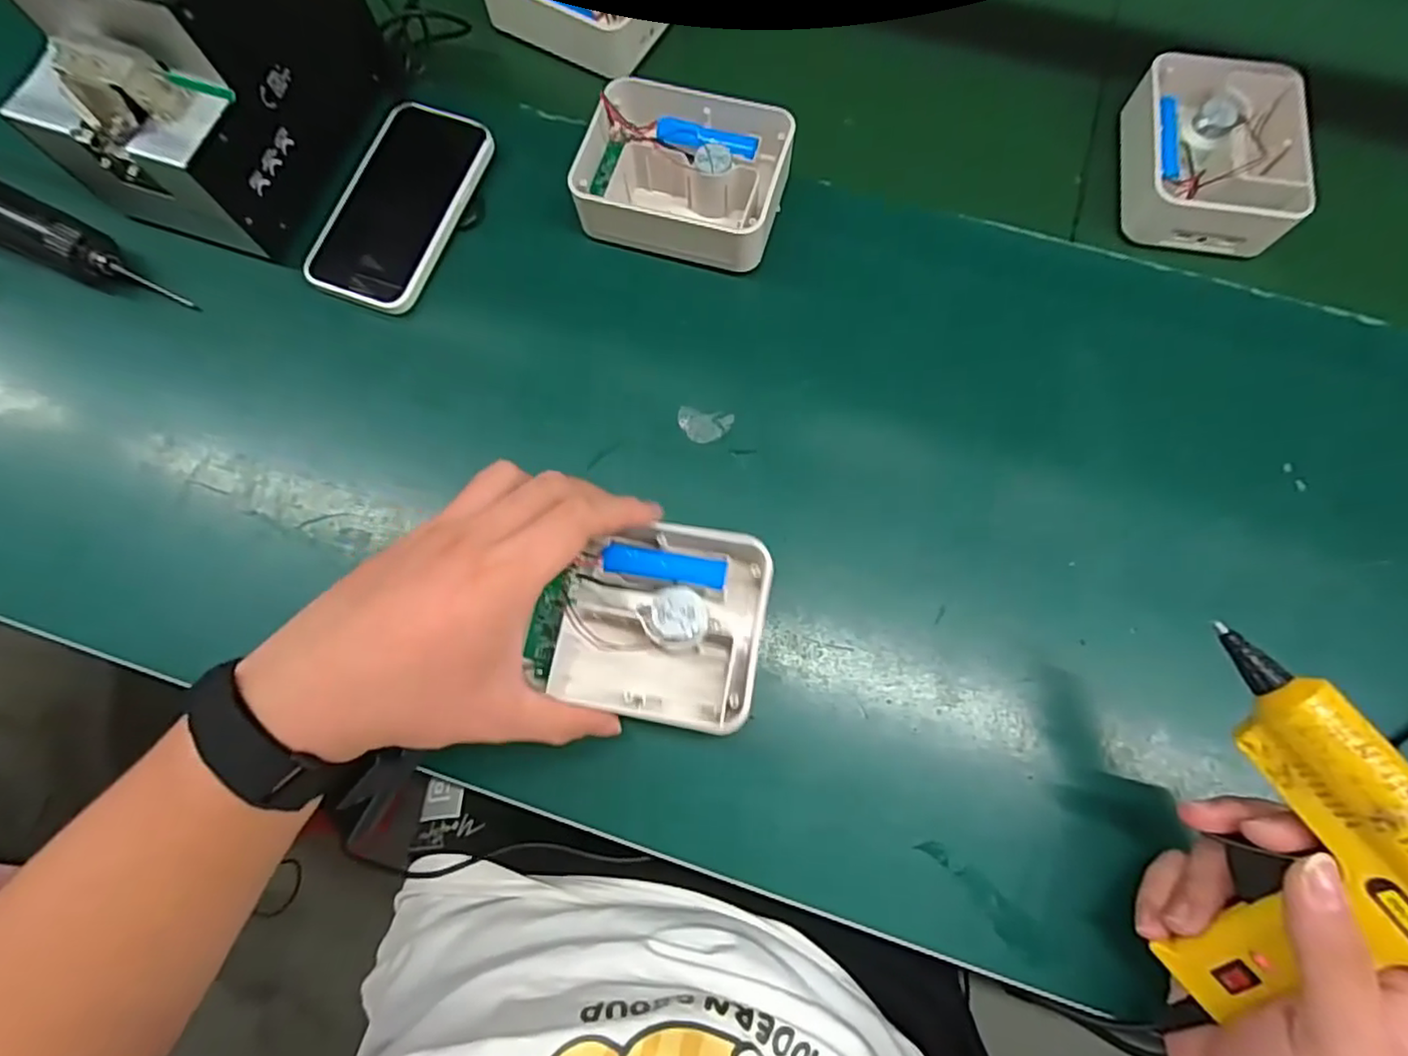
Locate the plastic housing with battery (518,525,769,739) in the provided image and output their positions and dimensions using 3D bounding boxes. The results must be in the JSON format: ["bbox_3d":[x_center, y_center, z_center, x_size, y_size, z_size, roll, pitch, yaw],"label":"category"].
[{"bbox_3d":[-0.028,0.049,0.339,0.117,0.039,0.099,11,75,4],"label":"plastic housing with battery"}]

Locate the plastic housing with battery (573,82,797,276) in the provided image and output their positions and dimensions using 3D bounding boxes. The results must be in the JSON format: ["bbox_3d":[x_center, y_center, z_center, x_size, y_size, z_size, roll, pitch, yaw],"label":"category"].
[{"bbox_3d":[-0.013,-0.234,0.418,0.130,0.039,0.107,14,75,5],"label":"plastic housing with battery"}]

